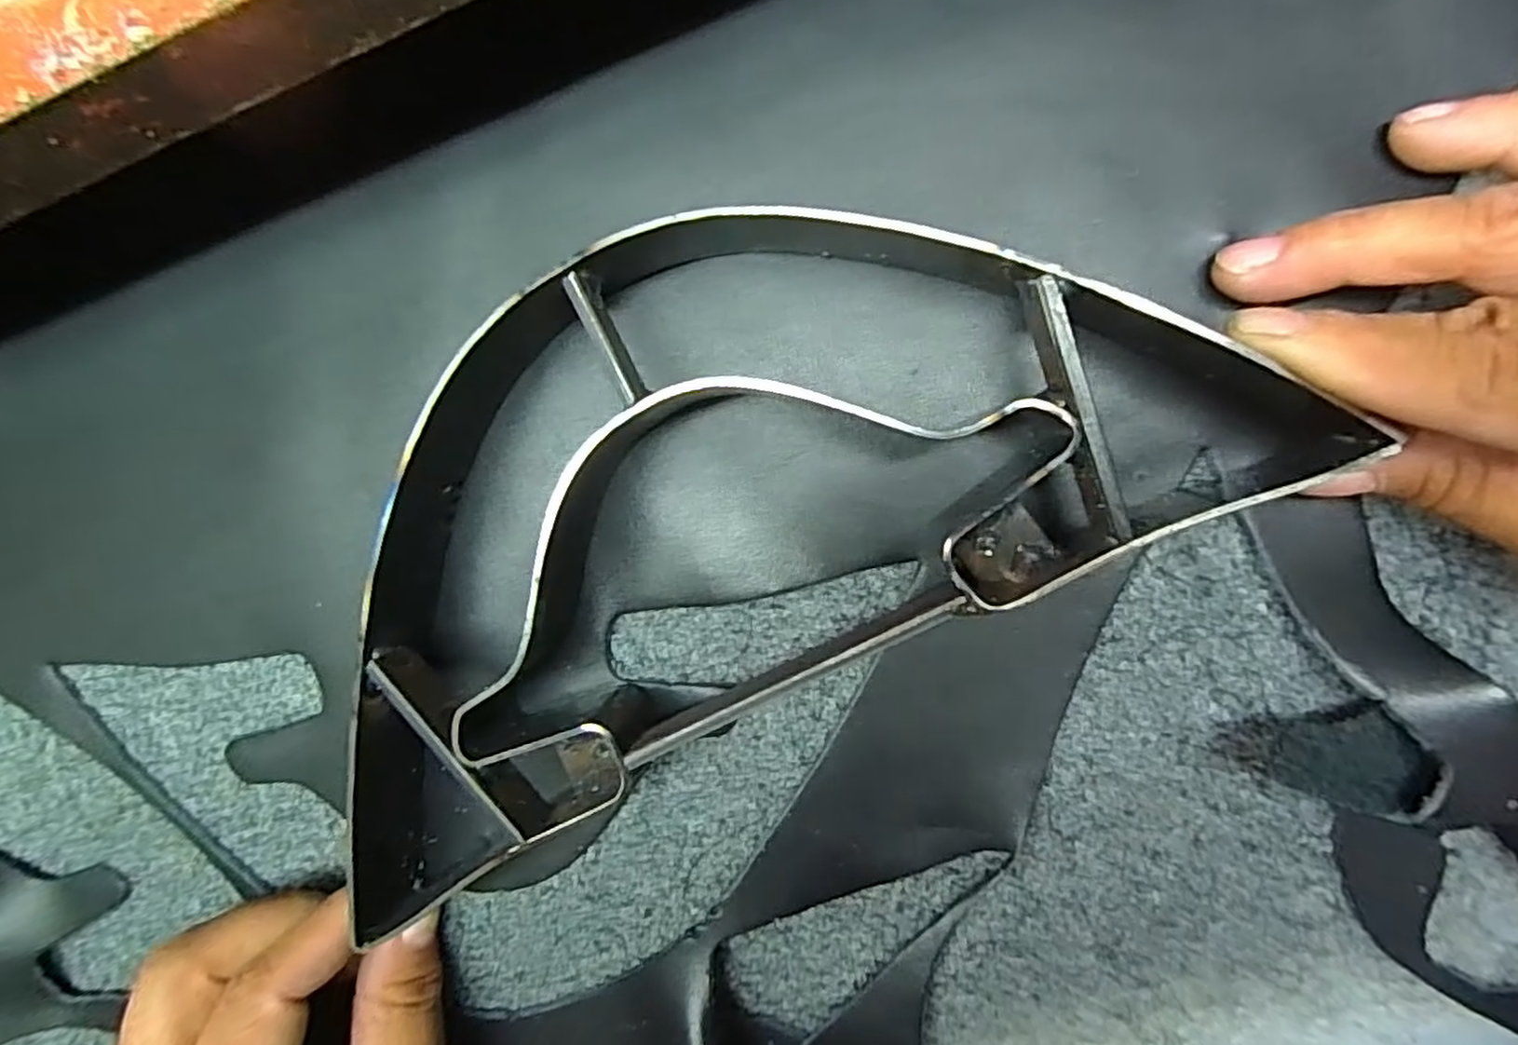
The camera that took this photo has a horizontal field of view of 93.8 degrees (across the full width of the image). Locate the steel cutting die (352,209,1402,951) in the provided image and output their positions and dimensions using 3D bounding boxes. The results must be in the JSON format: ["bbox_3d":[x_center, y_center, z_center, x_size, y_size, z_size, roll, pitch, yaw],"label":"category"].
[{"bbox_3d":[-0.012,-0.010,0.180,0.249,0.036,0.129,-26,92,9],"label":"steel cutting die"}]

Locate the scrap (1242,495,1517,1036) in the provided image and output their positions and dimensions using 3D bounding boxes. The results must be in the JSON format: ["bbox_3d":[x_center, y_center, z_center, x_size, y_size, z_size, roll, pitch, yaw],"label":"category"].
[{"bbox_3d":[0.175,0.074,0.174,0.065,0.019,0.174,-43,90,9],"label":"scrap"}]

